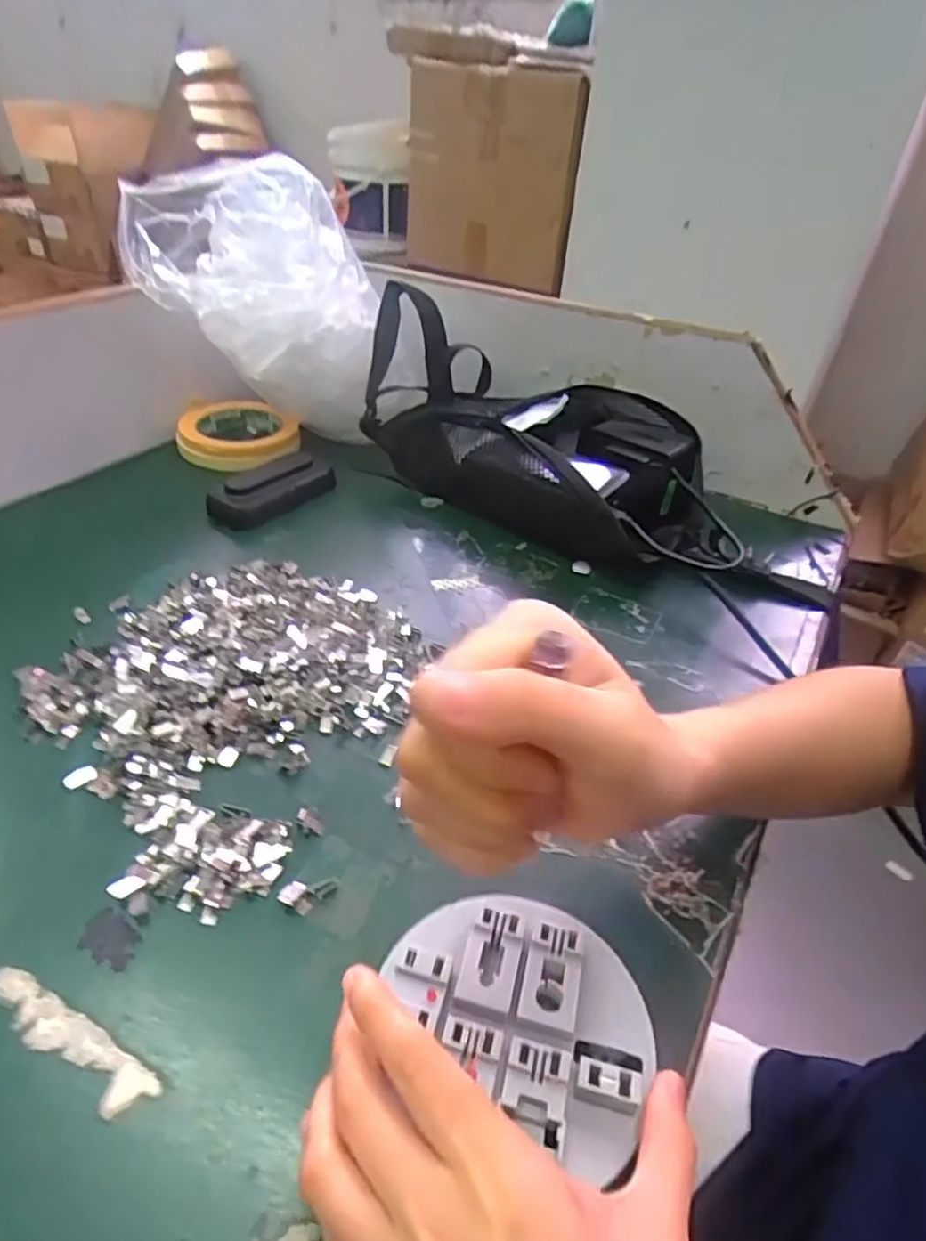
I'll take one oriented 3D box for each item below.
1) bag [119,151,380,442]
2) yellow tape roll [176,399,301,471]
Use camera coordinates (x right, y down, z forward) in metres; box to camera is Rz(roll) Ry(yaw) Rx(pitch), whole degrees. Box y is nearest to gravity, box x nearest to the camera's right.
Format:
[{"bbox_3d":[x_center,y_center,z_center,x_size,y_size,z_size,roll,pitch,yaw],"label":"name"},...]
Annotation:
[{"bbox_3d":[-0.167,-0.255,0.567,0.185,0.206,0.132,-9,40,-18],"label":"bag"},{"bbox_3d":[-0.209,-0.174,0.636,0.108,0.029,0.108,-3,39,-10],"label":"yellow tape roll"}]

